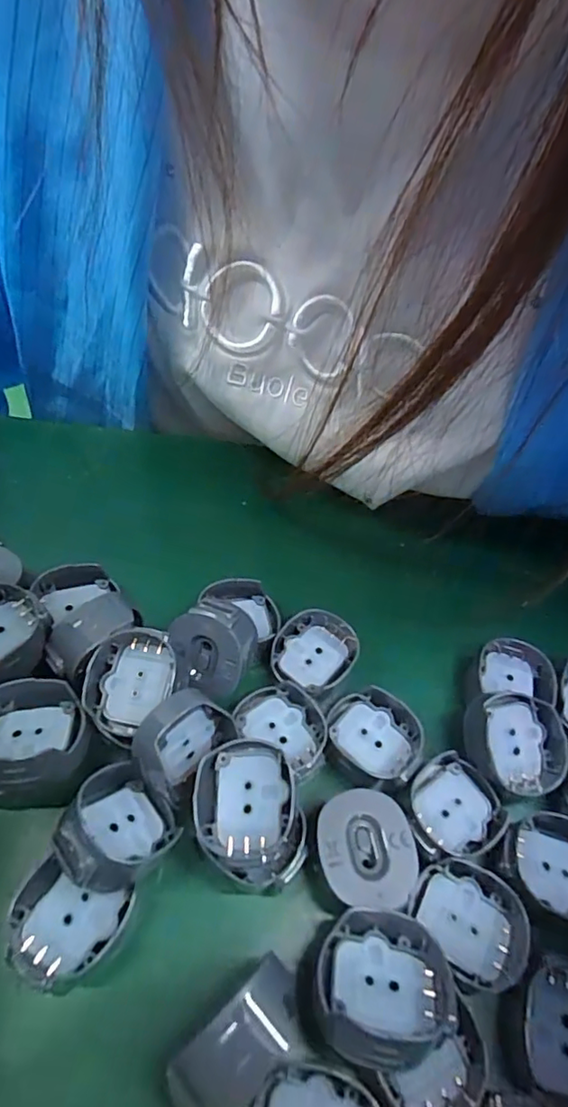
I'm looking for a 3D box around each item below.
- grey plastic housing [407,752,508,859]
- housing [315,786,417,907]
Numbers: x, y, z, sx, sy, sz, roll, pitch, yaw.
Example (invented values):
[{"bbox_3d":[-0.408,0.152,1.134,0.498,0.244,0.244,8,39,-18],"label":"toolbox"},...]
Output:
[{"bbox_3d":[0.046,0.069,0.153,0.027,0.008,0.025,4,53,-6],"label":"grey plastic housing"},{"bbox_3d":[0.021,0.075,0.143,0.024,0.008,0.026,1,53,-8],"label":"housing"}]

